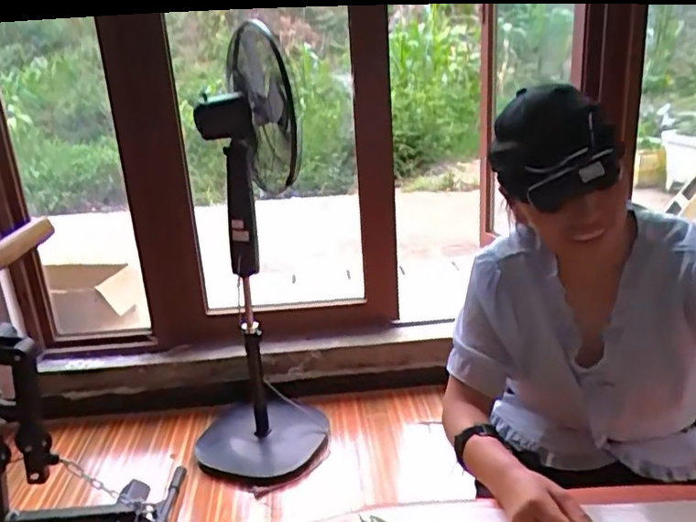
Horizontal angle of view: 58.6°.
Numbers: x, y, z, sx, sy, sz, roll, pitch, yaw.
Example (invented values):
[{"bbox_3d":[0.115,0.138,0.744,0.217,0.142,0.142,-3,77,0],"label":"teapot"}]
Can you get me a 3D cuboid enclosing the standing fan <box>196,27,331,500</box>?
[{"bbox_3d":[-0.332,0.016,1.849,0.410,1.240,0.451,-9,20,-14],"label":"standing fan"}]

